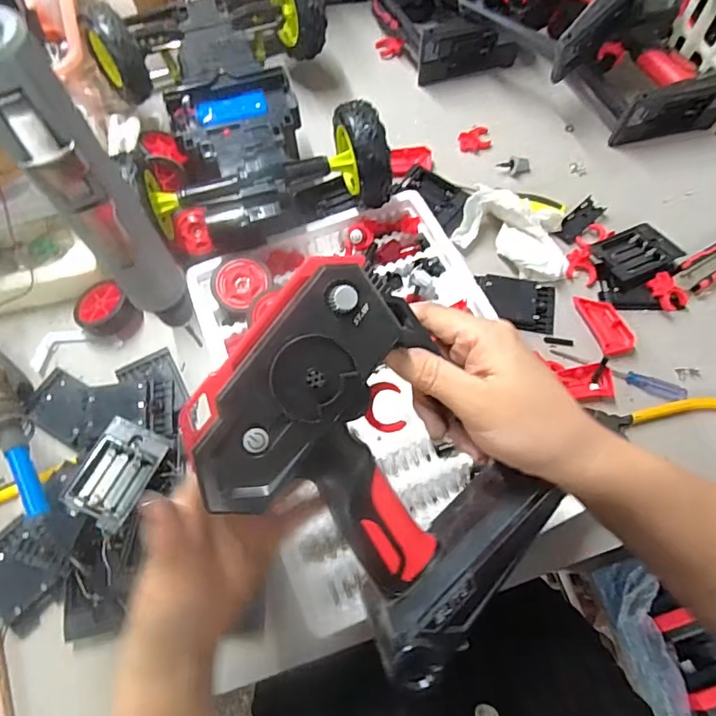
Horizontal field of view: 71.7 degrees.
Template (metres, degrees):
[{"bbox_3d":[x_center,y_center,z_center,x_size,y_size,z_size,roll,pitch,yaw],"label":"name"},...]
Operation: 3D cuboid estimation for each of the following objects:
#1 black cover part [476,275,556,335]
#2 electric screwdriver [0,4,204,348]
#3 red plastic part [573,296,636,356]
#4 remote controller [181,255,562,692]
[{"bbox_3d":[0.163,-0.054,0.499,0.079,0.013,0.056,4,68,-4],"label":"black cover part"},{"bbox_3d":[-0.118,-0.065,0.238,0.032,0.181,0.028,-31,70,-12],"label":"electric screwdriver"},{"bbox_3d":[0.242,-0.033,0.485,0.034,0.013,0.065,-18,68,-7],"label":"red plastic part"},{"bbox_3d":[0.006,0.055,0.276,0.138,0.060,0.197,-43,98,-6],"label":"remote controller"}]

